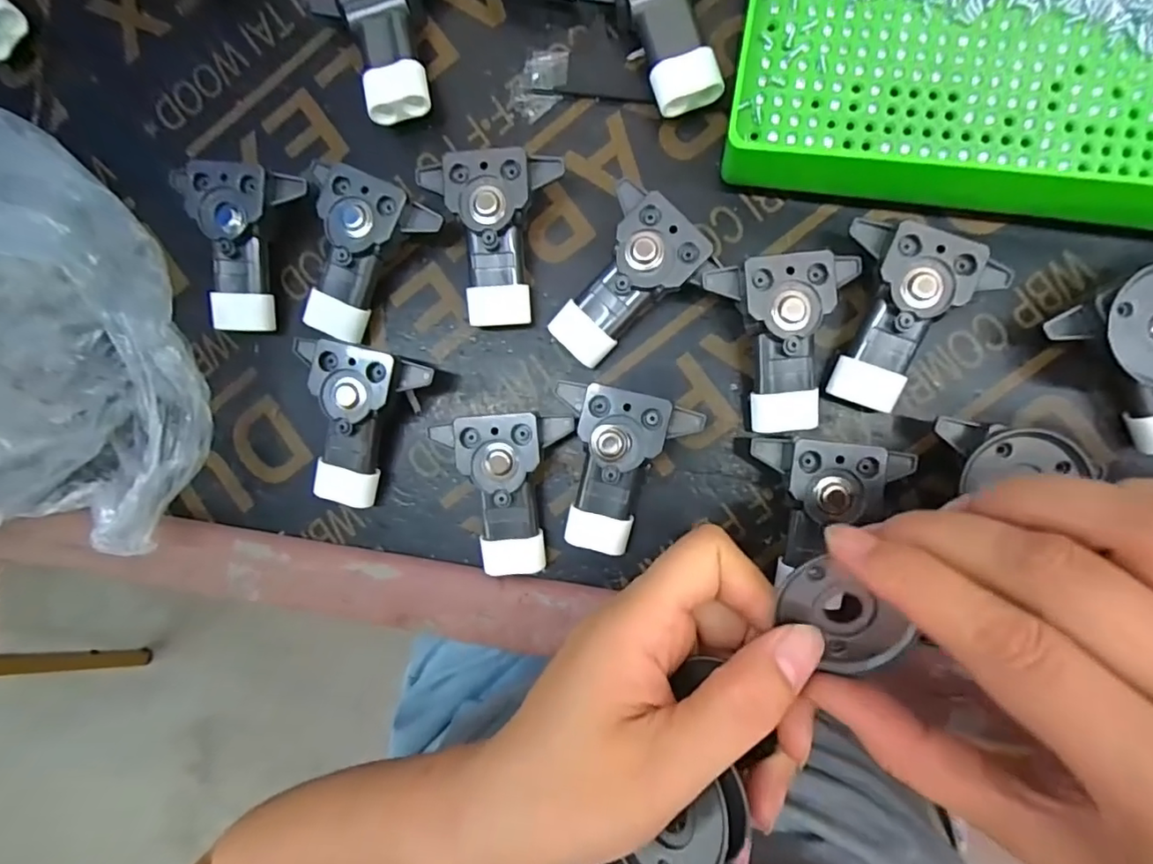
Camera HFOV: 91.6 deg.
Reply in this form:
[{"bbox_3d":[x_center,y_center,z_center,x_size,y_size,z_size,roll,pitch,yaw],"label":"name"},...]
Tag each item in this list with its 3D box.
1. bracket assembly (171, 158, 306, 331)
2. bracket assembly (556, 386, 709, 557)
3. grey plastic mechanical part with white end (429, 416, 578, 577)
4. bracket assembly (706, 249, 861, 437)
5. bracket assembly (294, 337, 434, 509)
[{"bbox_3d":[-0.142,-0.076,0.235,0.047,0.020,0.066,11,108,9],"label":"bracket assembly"},{"bbox_3d":[0.016,0.016,0.222,0.053,0.027,0.063,13,91,5],"label":"bracket assembly"},{"bbox_3d":[-0.027,0.025,0.224,0.048,0.027,0.063,-1,90,6],"label":"grey plastic mechanical part with white end"},{"bbox_3d":[0.080,-0.033,0.214,0.053,0.029,0.063,-5,90,6],"label":"bracket assembly"},{"bbox_3d":[-0.089,-0.001,0.230,0.047,0.028,0.064,13,91,5],"label":"bracket assembly"}]

